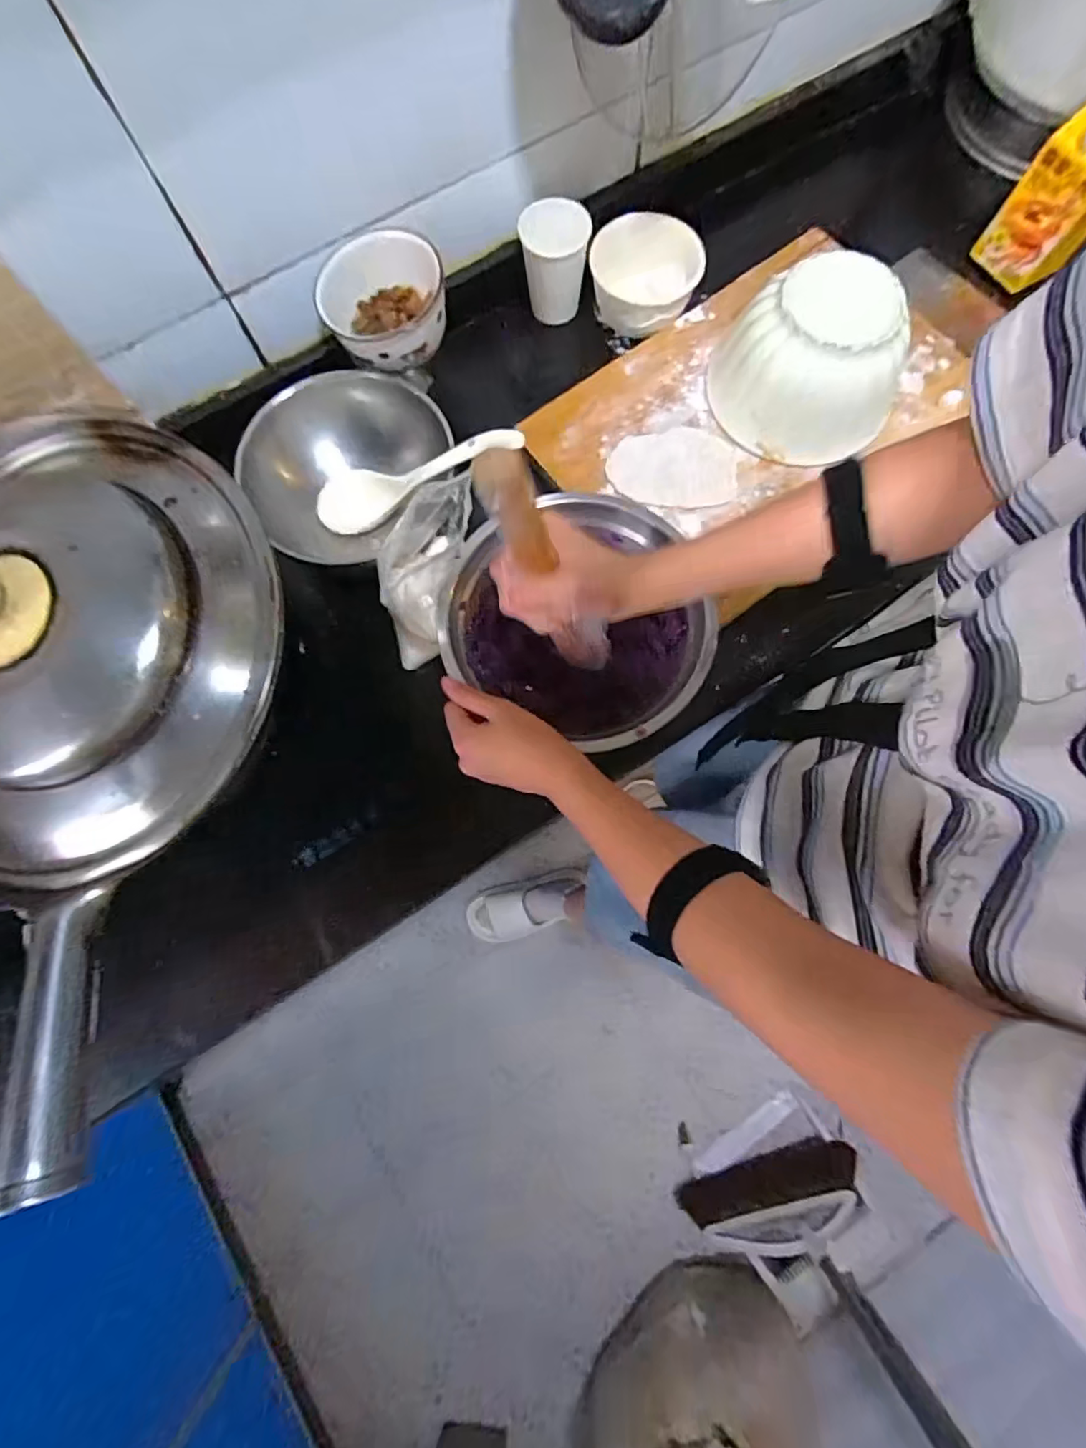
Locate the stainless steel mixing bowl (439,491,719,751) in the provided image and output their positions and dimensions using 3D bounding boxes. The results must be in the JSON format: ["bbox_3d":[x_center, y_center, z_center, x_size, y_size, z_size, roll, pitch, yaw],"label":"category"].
[{"bbox_3d":[0.041,-0.093,0.507,0.212,0.085,0.209,0,78,1],"label":"stainless steel mixing bowl"}]

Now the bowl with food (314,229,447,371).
[{"bbox_3d":[-0.150,-0.388,0.523,0.119,0.054,0.117,0,78,1],"label":"bowl with food"}]

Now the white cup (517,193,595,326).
[{"bbox_3d":[0.013,-0.491,0.596,0.069,0.088,0.063,0,78,1],"label":"white cup"}]

